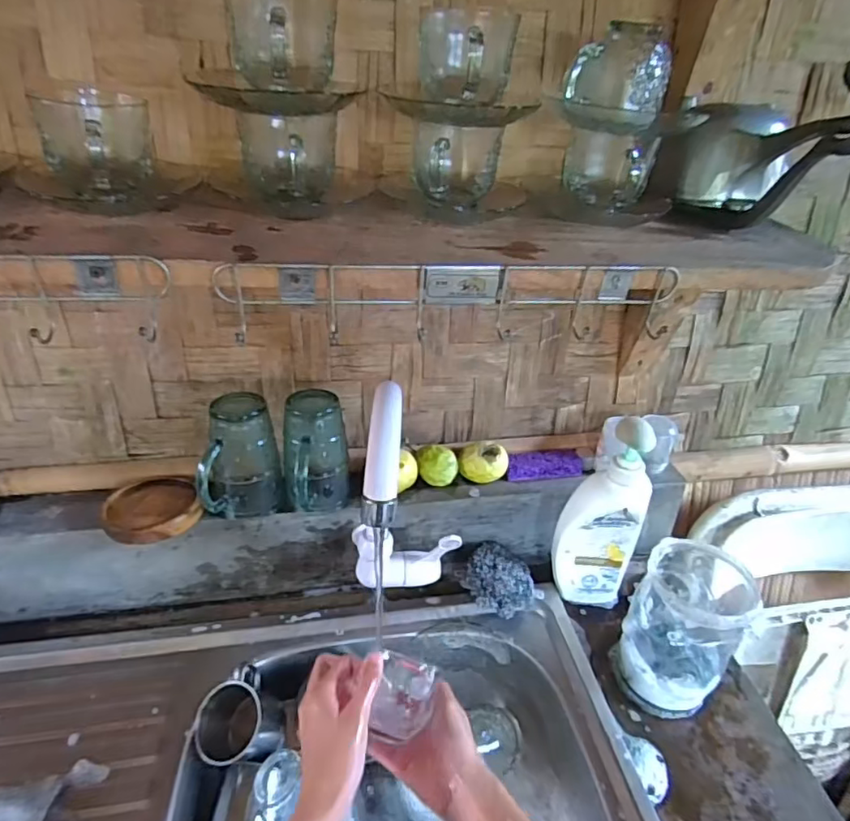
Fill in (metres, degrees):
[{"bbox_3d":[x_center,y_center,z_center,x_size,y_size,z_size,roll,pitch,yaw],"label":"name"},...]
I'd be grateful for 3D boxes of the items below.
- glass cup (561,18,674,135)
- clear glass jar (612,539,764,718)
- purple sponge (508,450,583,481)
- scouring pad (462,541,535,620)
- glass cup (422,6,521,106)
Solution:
[{"bbox_3d":[0.157,-0.273,0.452,0.077,0.071,0.064,17,36,18],"label":"glass cup"},{"bbox_3d":[0.263,0.217,0.561,0.099,0.149,0.106,3,34,-2],"label":"clear glass jar"},{"bbox_3d":[0.150,0.070,0.692,0.097,0.020,0.037,-4,35,-11],"label":"purple sponge"},{"bbox_3d":[0.090,0.206,0.660,0.080,0.044,0.087,22,38,24],"label":"scouring pad"},{"bbox_3d":[0.033,-0.278,0.437,0.073,0.062,0.081,4,34,-1],"label":"glass cup"}]

